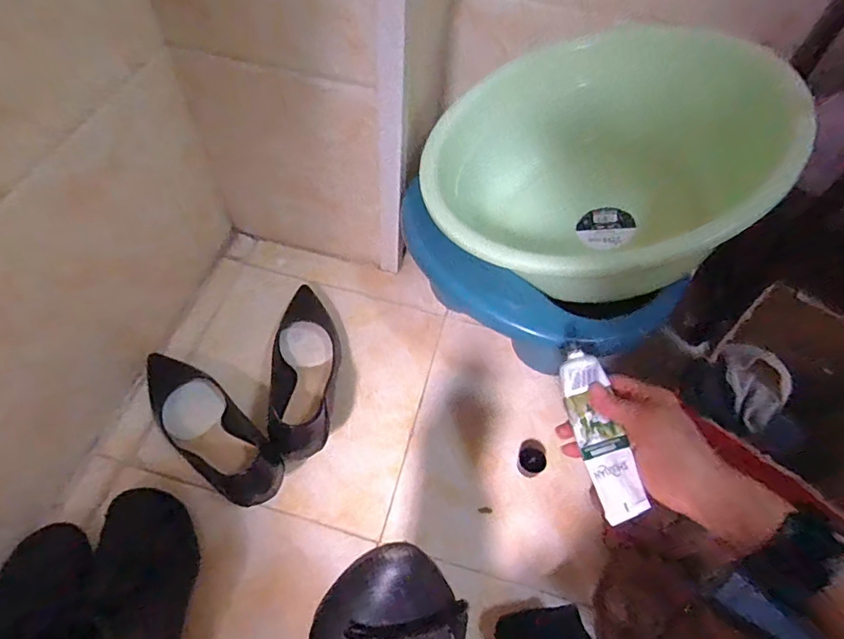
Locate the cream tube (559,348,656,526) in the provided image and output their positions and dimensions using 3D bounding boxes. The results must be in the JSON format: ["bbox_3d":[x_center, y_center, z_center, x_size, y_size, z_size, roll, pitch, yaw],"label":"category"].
[{"bbox_3d":[0.148,0.094,0.405,0.042,0.014,0.136,-16,82,-13],"label":"cream tube"}]

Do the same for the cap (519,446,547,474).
[{"bbox_3d":[0.128,0.163,0.568,0.028,0.017,0.031,9,58,1],"label":"cap"}]

